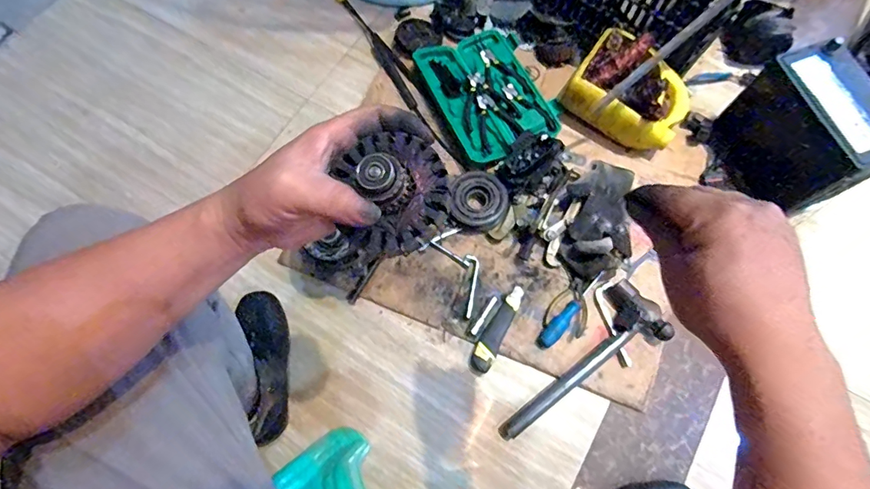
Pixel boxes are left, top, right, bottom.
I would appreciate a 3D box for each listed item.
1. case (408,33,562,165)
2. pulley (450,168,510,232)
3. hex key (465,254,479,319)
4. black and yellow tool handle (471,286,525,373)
[{"bbox_3d":[0.111,-0.312,0.948,0.224,0.032,0.305,-22,71,-7],"label":"case"},{"bbox_3d":[0.083,-0.081,0.867,0.106,0.049,0.108,0,70,1],"label":"pulley"},{"bbox_3d":[0.065,0.075,0.833,0.022,0.009,0.116,4,70,2],"label":"hex key"},{"bbox_3d":[0.110,0.144,0.802,0.038,0.016,0.159,25,72,9],"label":"black and yellow tool handle"}]

